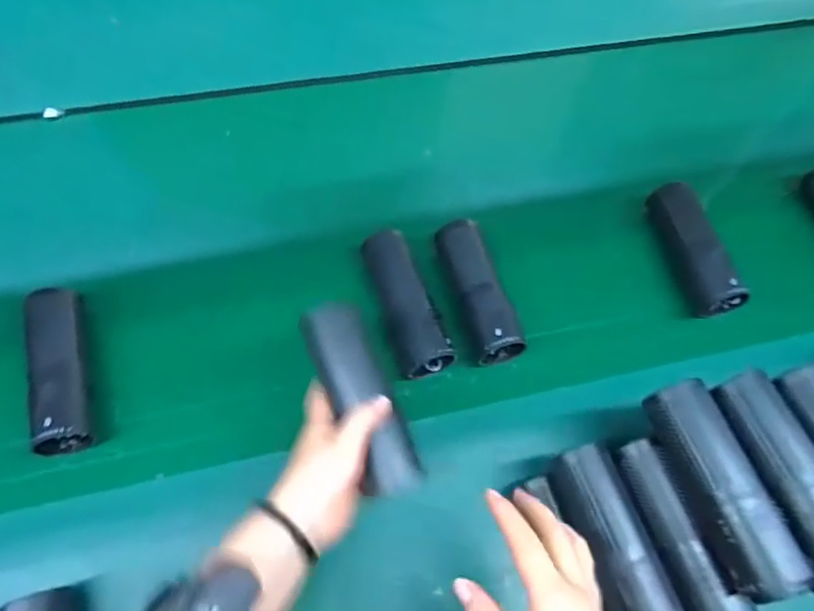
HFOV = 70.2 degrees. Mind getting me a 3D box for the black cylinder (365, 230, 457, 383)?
[{"bbox_3d":[-0.004,-0.006,0.643,0.056,0.042,0.172,-16,67,-12],"label":"black cylinder"}]

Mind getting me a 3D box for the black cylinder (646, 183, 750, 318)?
[{"bbox_3d":[0.339,-0.066,0.703,0.054,0.044,0.171,-11,66,-10],"label":"black cylinder"}]

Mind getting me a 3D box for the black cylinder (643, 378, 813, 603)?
[{"bbox_3d":[0.253,0.148,0.476,0.054,0.051,0.164,-12,66,-10],"label":"black cylinder"}]

